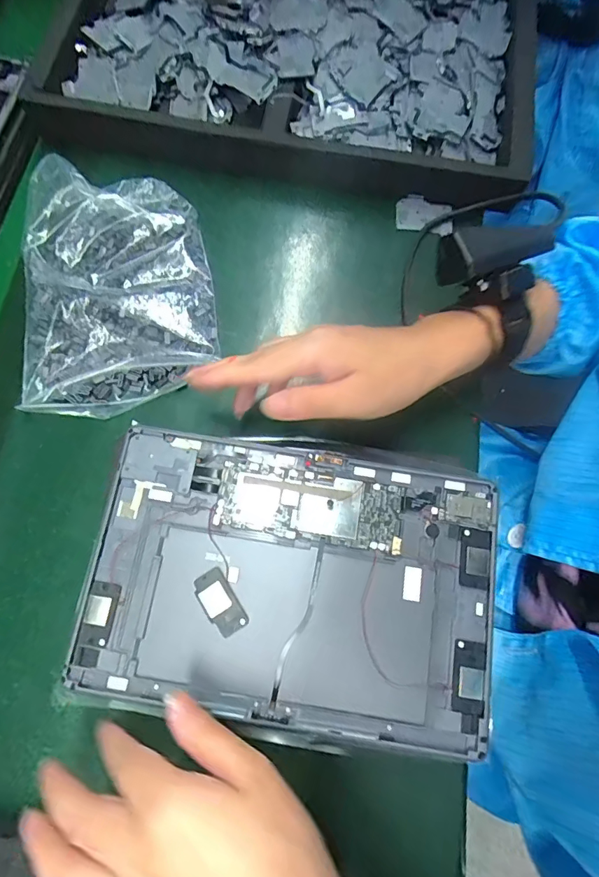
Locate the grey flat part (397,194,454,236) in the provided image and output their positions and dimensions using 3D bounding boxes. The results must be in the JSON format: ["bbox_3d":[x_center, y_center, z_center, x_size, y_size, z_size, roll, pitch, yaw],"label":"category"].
[{"bbox_3d":[0.111,-0.198,0.391,0.049,0.010,0.031,8,72,2],"label":"grey flat part"}]

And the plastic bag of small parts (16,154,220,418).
[{"bbox_3d":[-0.144,-0.122,0.347,0.146,0.034,0.197,-6,72,-2],"label":"plastic bag of small parts"}]

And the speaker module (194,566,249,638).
[{"bbox_3d":[-0.050,0.104,0.280,0.021,0.004,0.041,-33,75,-10],"label":"speaker module"}]

